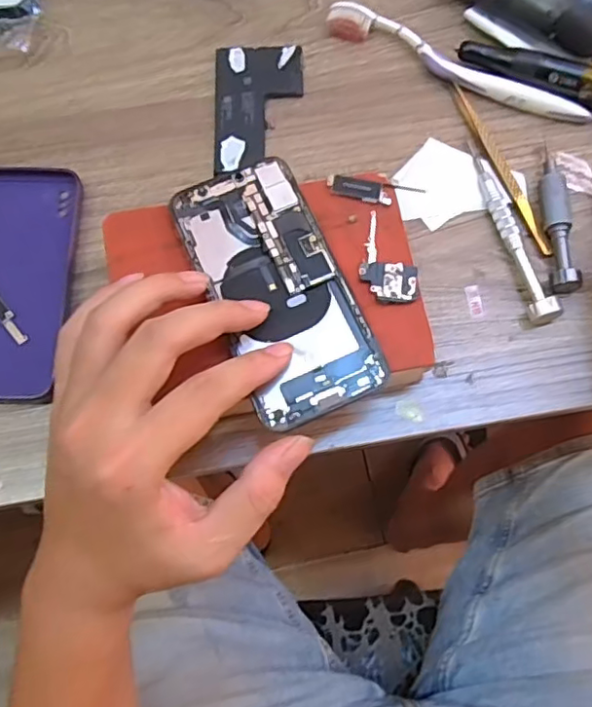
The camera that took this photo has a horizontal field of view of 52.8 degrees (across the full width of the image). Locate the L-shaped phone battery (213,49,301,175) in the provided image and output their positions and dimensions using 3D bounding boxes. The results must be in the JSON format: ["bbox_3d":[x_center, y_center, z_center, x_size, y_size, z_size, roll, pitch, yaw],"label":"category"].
[{"bbox_3d":[-0.024,-0.160,0.388,0.057,0.007,0.092,-1,74,-1],"label":"L-shaped phone battery"}]

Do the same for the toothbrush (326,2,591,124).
[{"bbox_3d":[0.103,-0.187,0.389,0.180,0.013,0.022,28,76,7],"label":"toothbrush"}]

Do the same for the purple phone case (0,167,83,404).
[{"bbox_3d":[-0.170,-0.044,0.351,0.071,0.010,0.145,2,74,0],"label":"purple phone case"}]

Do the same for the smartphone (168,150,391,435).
[{"bbox_3d":[-0.010,-0.036,0.308,0.068,0.013,0.141,-25,77,-7],"label":"smartphone"}]

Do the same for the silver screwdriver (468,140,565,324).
[{"bbox_3d":[0.126,-0.076,0.355,0.016,0.017,0.121,-17,75,-5],"label":"silver screwdriver"}]

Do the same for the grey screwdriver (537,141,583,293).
[{"bbox_3d":[0.156,-0.083,0.358,0.014,0.015,0.095,0,74,-1],"label":"grey screwdriver"}]

